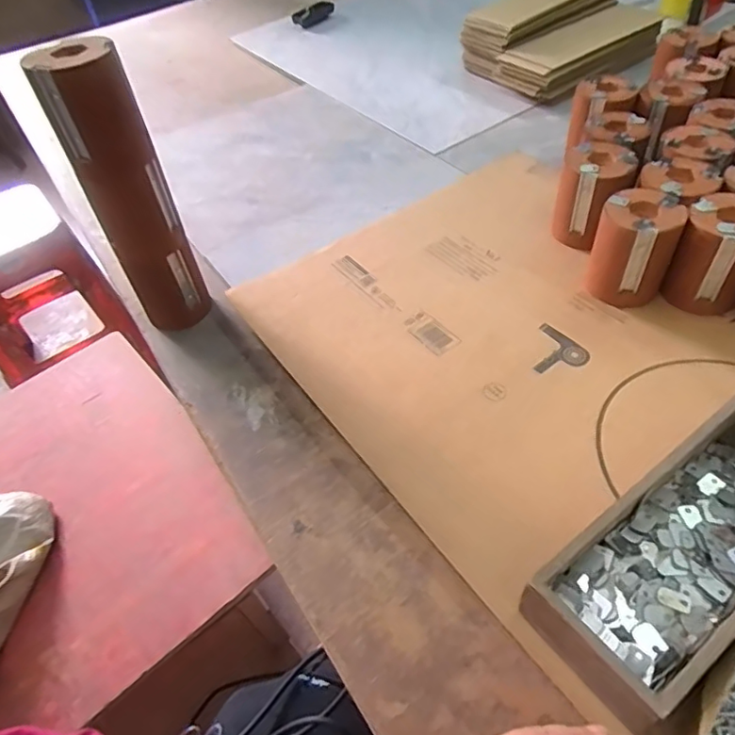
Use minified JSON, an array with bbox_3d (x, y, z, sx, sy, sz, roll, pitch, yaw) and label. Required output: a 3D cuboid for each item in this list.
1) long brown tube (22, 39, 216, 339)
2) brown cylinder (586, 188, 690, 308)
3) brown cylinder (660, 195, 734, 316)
[{"bbox_3d":[-0.242,-0.165,0.573,0.080,0.295,0.073,-28,53,-17],"label":"long brown tube"},{"bbox_3d":[0.288,-0.128,0.591,0.078,0.101,0.076,19,54,20],"label":"brown cylinder"},{"bbox_3d":[0.365,-0.115,0.572,0.075,0.100,0.072,20,55,21],"label":"brown cylinder"}]

